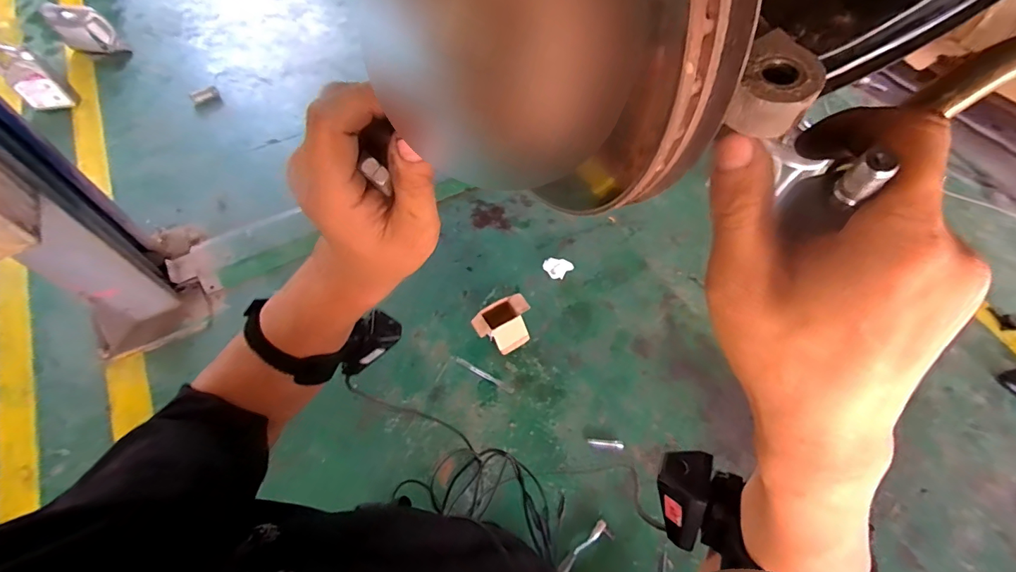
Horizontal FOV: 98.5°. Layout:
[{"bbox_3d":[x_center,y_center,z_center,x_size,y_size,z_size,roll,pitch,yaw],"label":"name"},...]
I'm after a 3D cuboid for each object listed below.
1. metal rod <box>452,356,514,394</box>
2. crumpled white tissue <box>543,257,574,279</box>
[{"bbox_3d":[-0.088,0.327,1.610,0.243,0.021,0.022,27,62,11],"label":"metal rod"},{"bbox_3d":[0.206,-0.083,1.835,0.094,0.048,0.108,-36,69,-22],"label":"crumpled white tissue"}]

